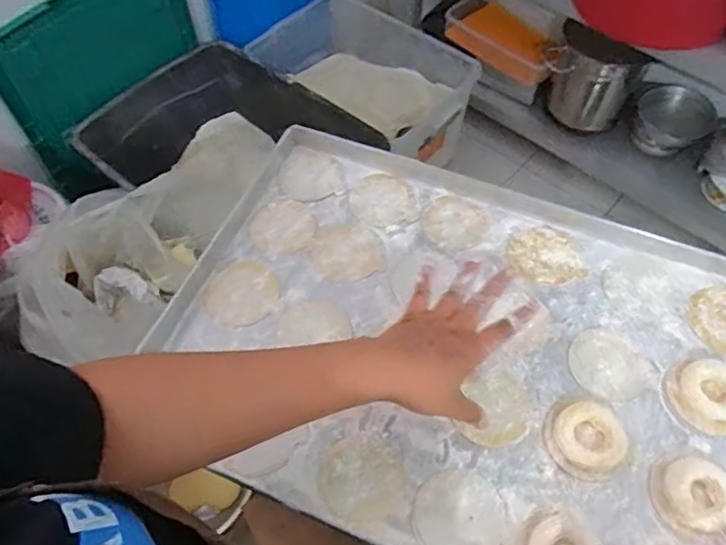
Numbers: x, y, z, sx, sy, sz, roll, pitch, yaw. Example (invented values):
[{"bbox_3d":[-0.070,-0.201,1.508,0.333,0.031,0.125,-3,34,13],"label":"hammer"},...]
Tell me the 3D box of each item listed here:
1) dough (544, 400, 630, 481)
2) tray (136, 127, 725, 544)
[{"bbox_3d":[0.203,0.150,0.540,0.060,0.027,0.070,-20,59,-12],"label":"dough"},{"bbox_3d":[0.103,0.073,0.594,0.588,0.023,0.408,21,60,13],"label":"tray"}]

